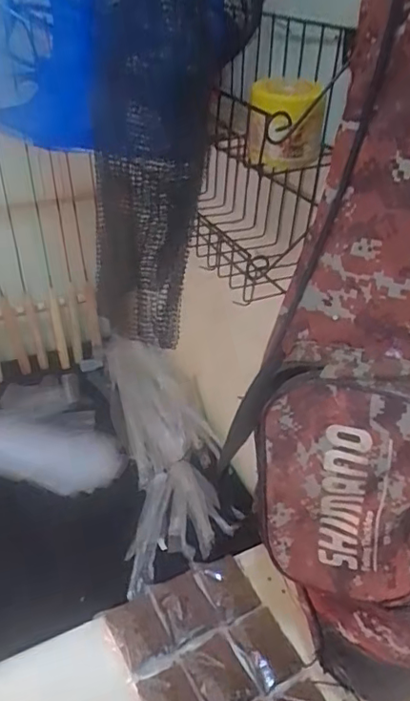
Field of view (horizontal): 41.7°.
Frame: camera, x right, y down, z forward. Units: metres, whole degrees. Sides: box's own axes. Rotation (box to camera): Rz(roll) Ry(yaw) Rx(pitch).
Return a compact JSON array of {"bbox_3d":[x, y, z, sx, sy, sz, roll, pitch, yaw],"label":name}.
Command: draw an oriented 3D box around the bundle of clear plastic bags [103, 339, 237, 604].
[{"bbox_3d":[-0.066,0.135,0.907,0.159,0.121,0.477,-4,37,-11],"label":"bundle of clear plastic bags"}]

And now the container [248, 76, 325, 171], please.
[{"bbox_3d":[0.071,-0.195,0.466,0.065,0.076,0.055,6,36,3],"label":"container"}]

